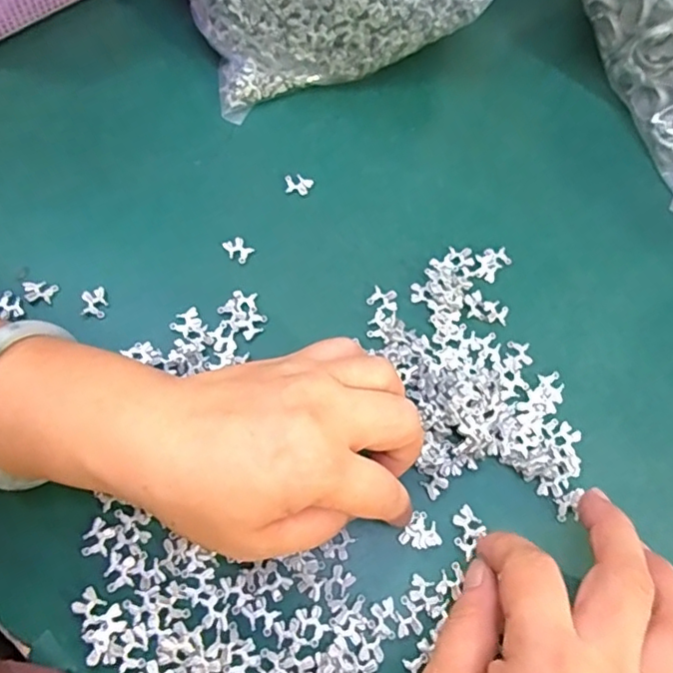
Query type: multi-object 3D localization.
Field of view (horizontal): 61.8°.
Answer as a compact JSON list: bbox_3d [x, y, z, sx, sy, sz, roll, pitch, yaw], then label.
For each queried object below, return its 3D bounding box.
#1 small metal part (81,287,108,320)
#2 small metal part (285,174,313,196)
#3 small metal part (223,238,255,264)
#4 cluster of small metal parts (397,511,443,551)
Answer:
[{"bbox_3d":[-0.127,-0.018,0.294,0.012,0.005,0.015,-3,68,-4],"label":"small metal part"},{"bbox_3d":[-0.022,-0.089,0.328,0.016,0.006,0.011,-1,68,-3],"label":"small metal part"},{"bbox_3d":[-0.055,-0.049,0.310,0.015,0.004,0.011,38,71,12],"label":"small metal part"},{"bbox_3d":[0.040,0.091,0.258,0.017,0.004,0.017,35,71,11],"label":"cluster of small metal parts"}]

